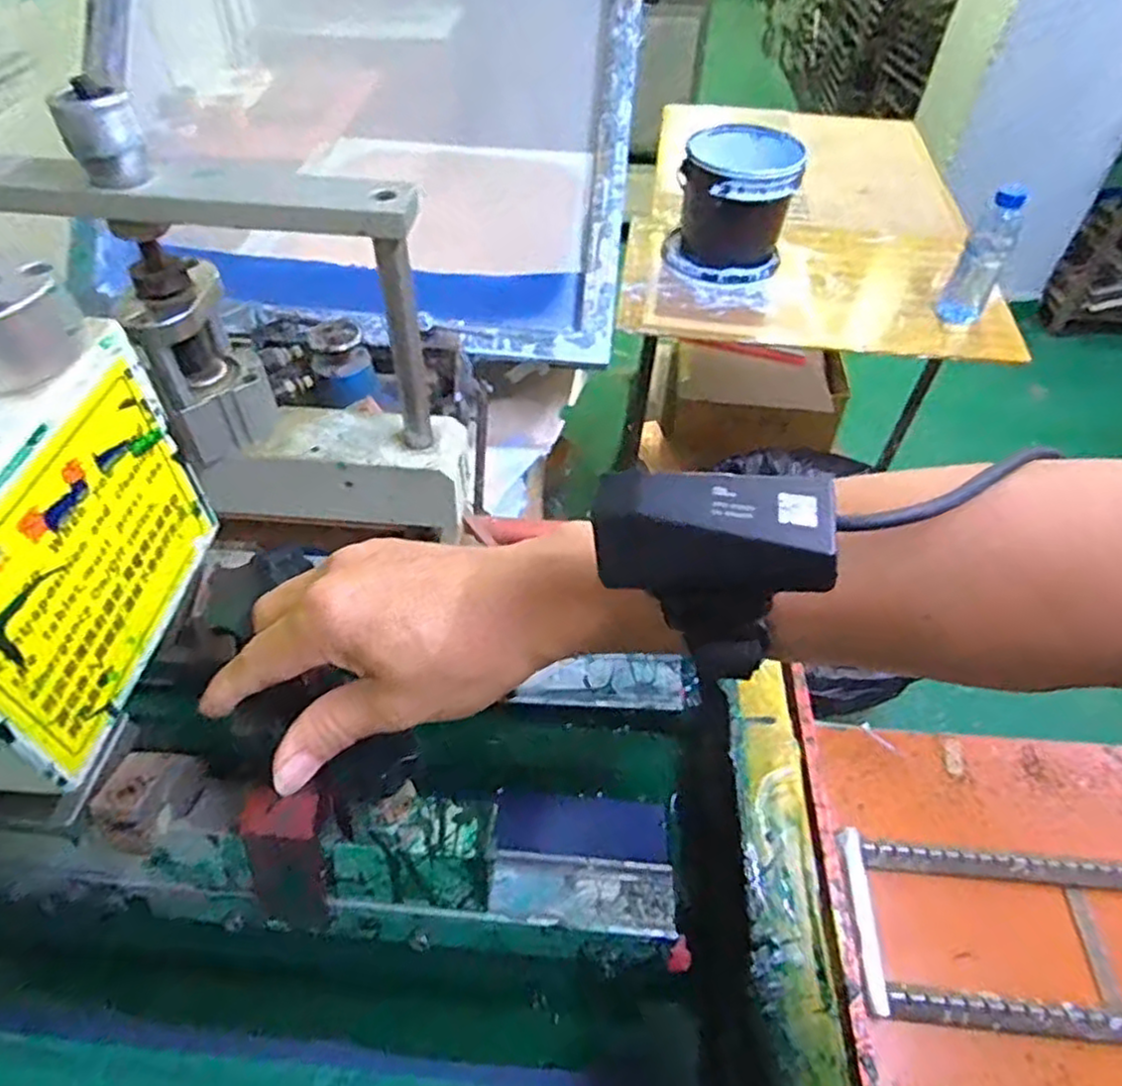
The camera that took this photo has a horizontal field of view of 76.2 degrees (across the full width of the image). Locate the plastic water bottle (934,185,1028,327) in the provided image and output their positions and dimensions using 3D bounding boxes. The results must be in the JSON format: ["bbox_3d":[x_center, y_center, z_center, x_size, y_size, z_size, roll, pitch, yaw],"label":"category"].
[{"bbox_3d":[0.679,-0.447,1.159,0.073,0.220,0.066,23,52,17],"label":"plastic water bottle"}]

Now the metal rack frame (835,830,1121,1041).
[{"bbox_3d":[0.563,0.418,0.745,0.511,0.027,0.167,5,49,2],"label":"metal rack frame"}]

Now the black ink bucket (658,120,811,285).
[{"bbox_3d":[0.304,-0.593,1.274,0.208,0.205,0.202,11,50,8],"label":"black ink bucket"}]

